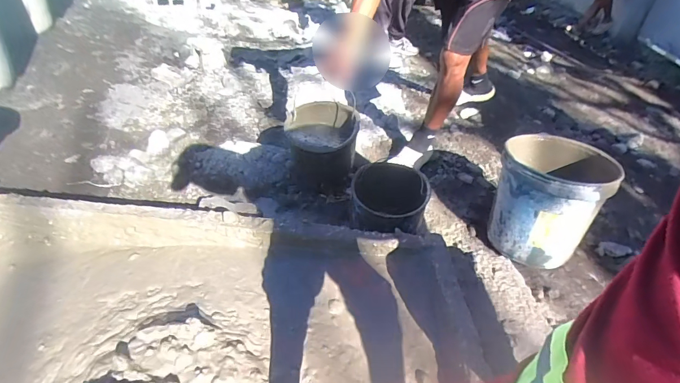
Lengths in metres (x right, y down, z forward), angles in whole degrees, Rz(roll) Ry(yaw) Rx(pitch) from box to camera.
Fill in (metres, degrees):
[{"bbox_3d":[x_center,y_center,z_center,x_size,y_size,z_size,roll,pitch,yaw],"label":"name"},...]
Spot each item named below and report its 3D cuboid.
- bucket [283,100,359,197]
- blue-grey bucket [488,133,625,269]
[{"bbox_3d":[-0.066,-0.119,1.267,0.213,0.278,0.244,6,36,-2],"label":"bucket"},{"bbox_3d":[0.628,0.027,1.210,0.280,0.314,0.299,5,36,-4],"label":"blue-grey bucket"}]

